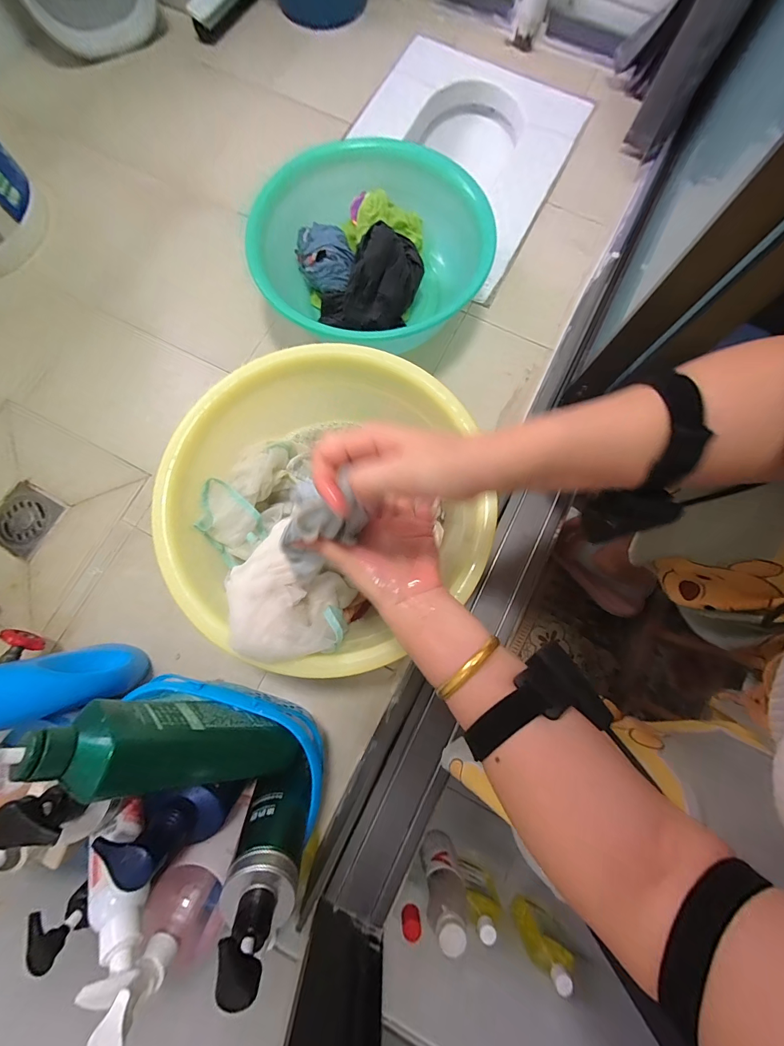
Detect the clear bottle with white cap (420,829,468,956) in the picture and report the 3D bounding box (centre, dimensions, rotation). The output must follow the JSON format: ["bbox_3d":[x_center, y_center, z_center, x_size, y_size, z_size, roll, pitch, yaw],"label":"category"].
[{"bbox_3d":[0.082,0.567,0.570,0.060,0.188,0.073,-10,79,-3],"label":"clear bottle with white cap"}]

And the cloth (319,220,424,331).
[{"bbox_3d":[-0.035,-0.397,0.585,0.138,0.102,0.149,22,79,4],"label":"cloth"}]

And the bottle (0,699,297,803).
[{"bbox_3d":[-0.210,0.198,0.322,0.058,0.265,0.053,10,74,45],"label":"bottle"}]

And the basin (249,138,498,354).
[{"bbox_3d":[-0.029,-0.418,0.602,0.339,0.126,0.346,0,78,-1],"label":"basin"}]

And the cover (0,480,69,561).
[{"bbox_3d":[-0.601,-0.007,0.595,0.099,0.005,0.105,28,79,5],"label":"cover"}]

